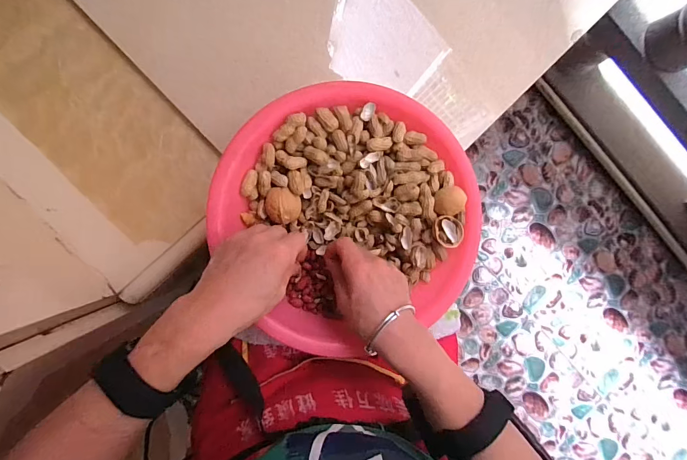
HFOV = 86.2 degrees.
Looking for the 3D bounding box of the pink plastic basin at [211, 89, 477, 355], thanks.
[{"bbox_3d":[0.007,-0.014,0.388,0.251,0.057,0.254,-18,93,-7],"label":"pink plastic basin"}]

